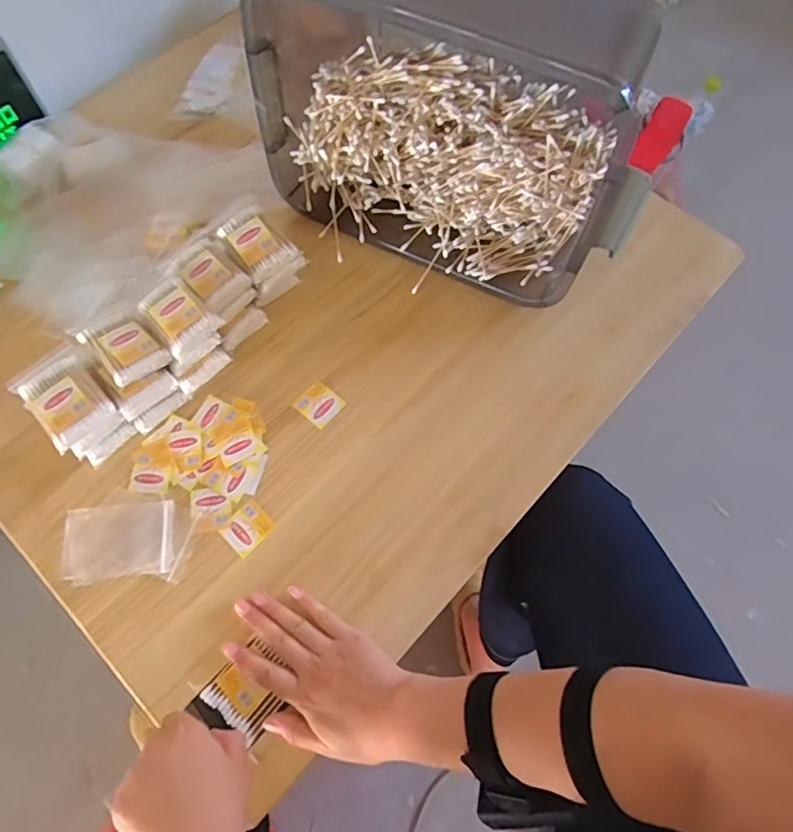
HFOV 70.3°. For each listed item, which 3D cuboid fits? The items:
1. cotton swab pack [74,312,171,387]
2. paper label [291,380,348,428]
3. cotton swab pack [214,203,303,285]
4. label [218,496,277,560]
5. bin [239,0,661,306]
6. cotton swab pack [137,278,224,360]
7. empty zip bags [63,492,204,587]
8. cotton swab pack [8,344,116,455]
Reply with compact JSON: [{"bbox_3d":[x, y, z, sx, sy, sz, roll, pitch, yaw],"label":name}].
[{"bbox_3d":[-0.263,-0.068,0.543,0.054,0.017,0.076,-37,74,-28],"label":"cotton swab pack"},{"bbox_3d":[-0.080,-0.012,0.589,0.042,0.007,0.040,41,76,7],"label":"paper label"},{"bbox_3d":[-0.148,-0.182,0.591,0.056,0.027,0.073,-39,72,-15],"label":"cotton swab pack"},{"bbox_3d":[-0.142,0.107,0.540,0.044,0.004,0.039,-43,79,-15],"label":"label"},{"bbox_3d":[0.059,-0.304,0.585,0.404,0.240,0.209,28,70,12],"label":"bin"},{"bbox_3d":[-0.216,-0.099,0.554,0.051,0.016,0.075,-42,72,-16],"label":"cotton swab pack"},{"bbox_3d":[-0.250,0.113,0.531,0.118,0.013,0.081,-3,66,-1],"label":"empty zip bags"},{"bbox_3d":[-0.309,-0.022,0.521,0.064,0.019,0.092,-41,72,-15],"label":"cotton swab pack"}]

